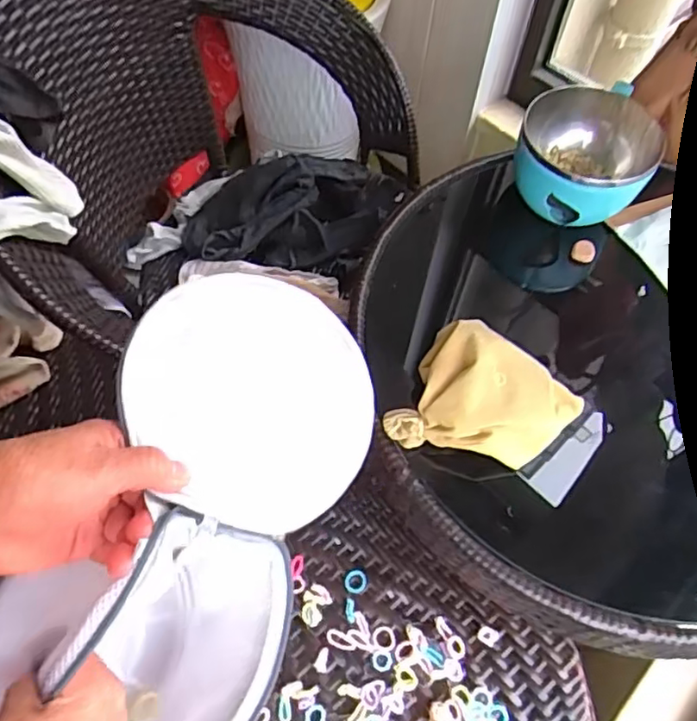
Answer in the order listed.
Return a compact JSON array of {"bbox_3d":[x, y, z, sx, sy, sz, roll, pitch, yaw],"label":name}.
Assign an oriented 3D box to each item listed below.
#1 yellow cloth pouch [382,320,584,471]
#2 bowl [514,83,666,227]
[{"bbox_3d":[0.126,0.036,0.543,0.143,0.052,0.116,24,61,12],"label":"yellow cloth pouch"},{"bbox_3d":[0.259,-0.231,0.684,0.138,0.079,0.151,1,59,-1],"label":"bowl"}]

